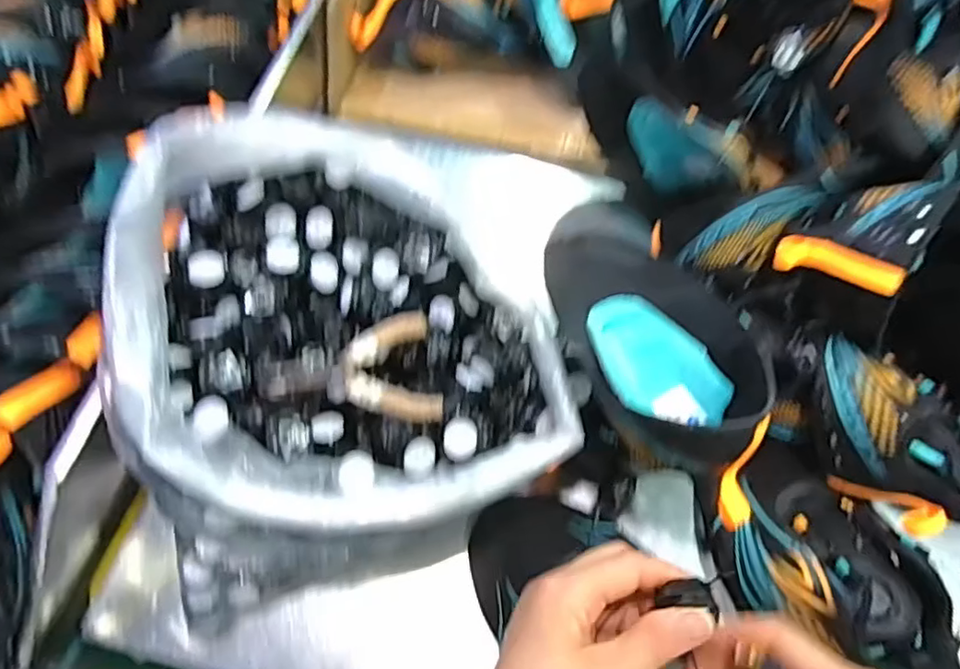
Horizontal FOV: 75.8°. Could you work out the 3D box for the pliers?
[{"bbox_3d":[-0.080,0.021,0.374,0.103,0.015,0.077,-9,63,-7],"label":"pliers"}]

